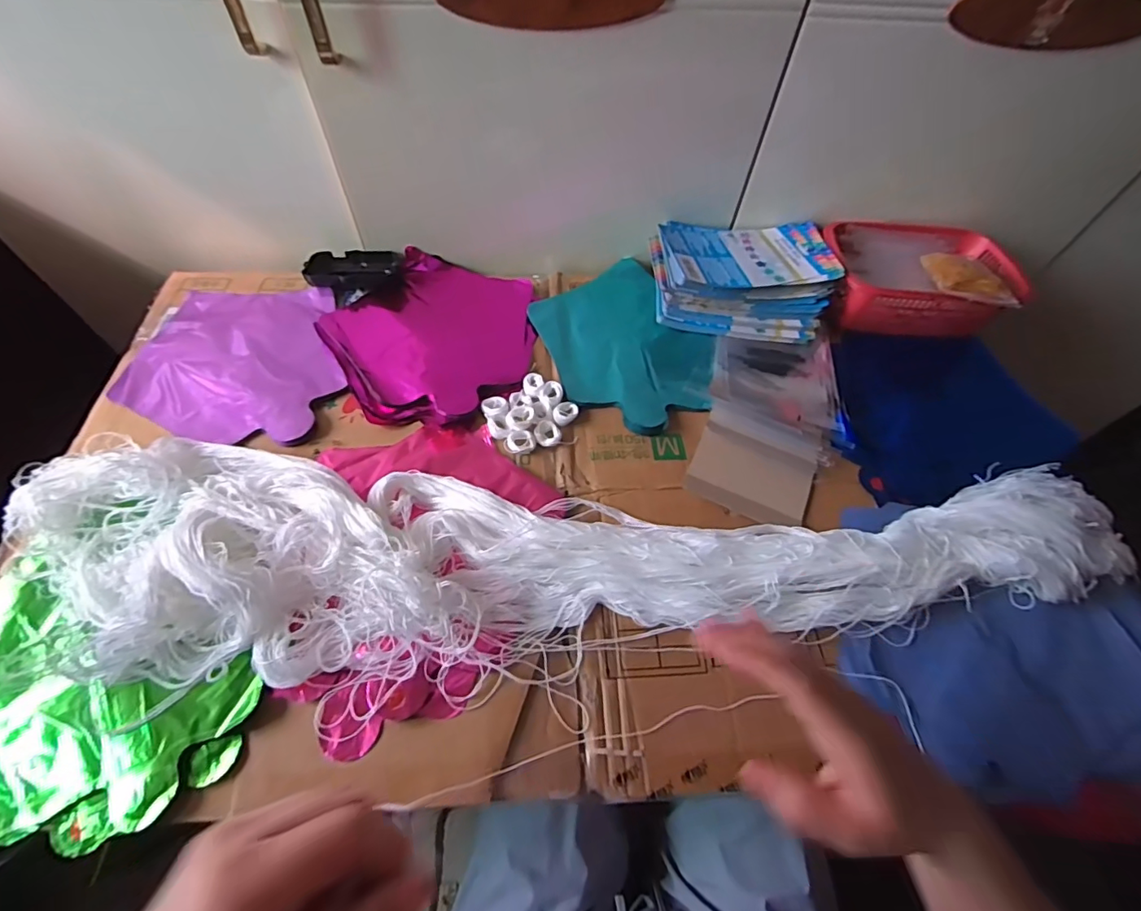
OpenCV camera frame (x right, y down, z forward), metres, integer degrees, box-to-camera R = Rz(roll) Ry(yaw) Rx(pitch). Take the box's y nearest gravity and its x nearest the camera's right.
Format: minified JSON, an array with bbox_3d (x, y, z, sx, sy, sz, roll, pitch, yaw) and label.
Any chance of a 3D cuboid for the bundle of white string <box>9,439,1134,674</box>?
[{"bbox_3d":[0.025,0.078,0.453,0.971,0.064,0.186,1,54,-4],"label":"bundle of white string"}]

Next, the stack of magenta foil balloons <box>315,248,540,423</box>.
[{"bbox_3d":[-0.151,-0.144,0.596,0.226,0.022,0.240,39,60,22],"label":"stack of magenta foil balloons"}]

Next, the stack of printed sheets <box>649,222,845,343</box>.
[{"bbox_3d":[0.201,-0.217,0.628,0.205,0.078,0.149,4,61,-1],"label":"stack of printed sheets"}]

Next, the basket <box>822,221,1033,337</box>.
[{"bbox_3d":[0.414,-0.211,0.634,0.220,0.091,0.142,6,58,1],"label":"basket"}]

